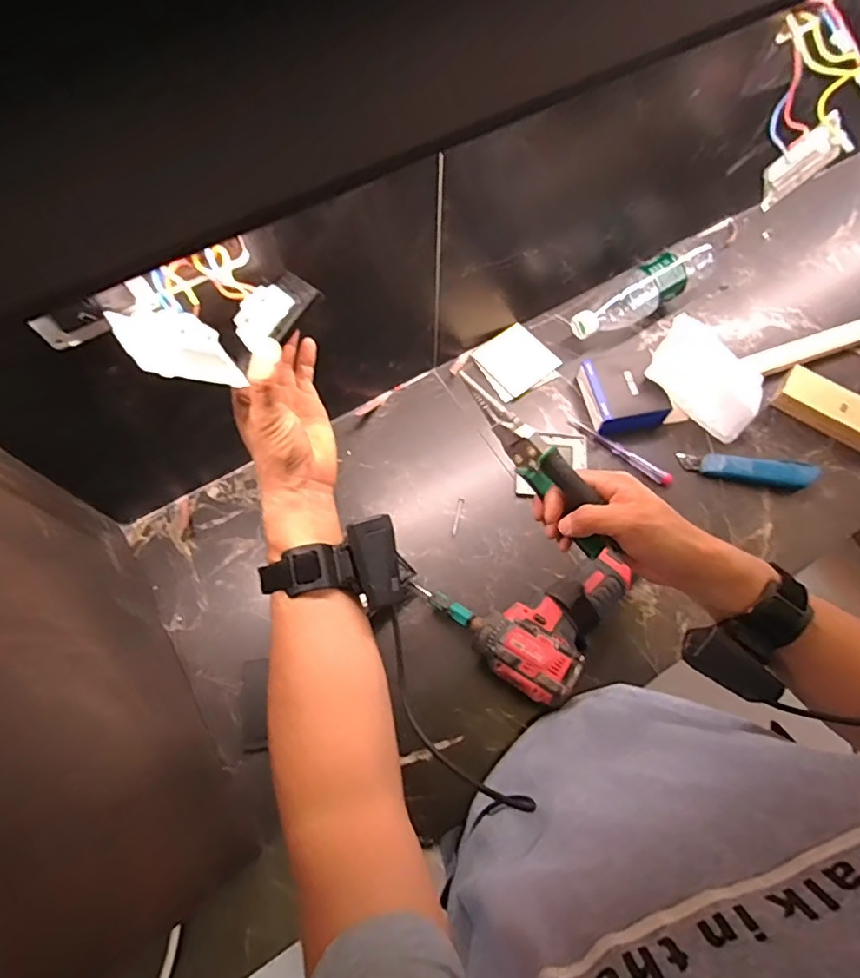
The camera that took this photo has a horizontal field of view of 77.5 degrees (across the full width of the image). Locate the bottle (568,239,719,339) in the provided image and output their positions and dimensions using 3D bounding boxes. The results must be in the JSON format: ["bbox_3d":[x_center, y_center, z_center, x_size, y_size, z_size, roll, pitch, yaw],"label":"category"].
[{"bbox_3d":[0.306,-0.280,0.745,0.262,0.063,0.061,-34,72,-14],"label":"bottle"}]

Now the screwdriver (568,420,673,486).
[{"bbox_3d":[0.238,-0.048,0.670,0.141,0.015,0.018,34,71,12],"label":"screwdriver"}]

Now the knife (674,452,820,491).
[{"bbox_3d":[0.393,-0.024,0.657,0.161,0.027,0.036,6,68,2],"label":"knife"}]

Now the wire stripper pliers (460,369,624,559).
[{"bbox_3d":[0.089,-0.022,0.447,0.021,0.044,0.185,-39,88,-15],"label":"wire stripper pliers"}]

